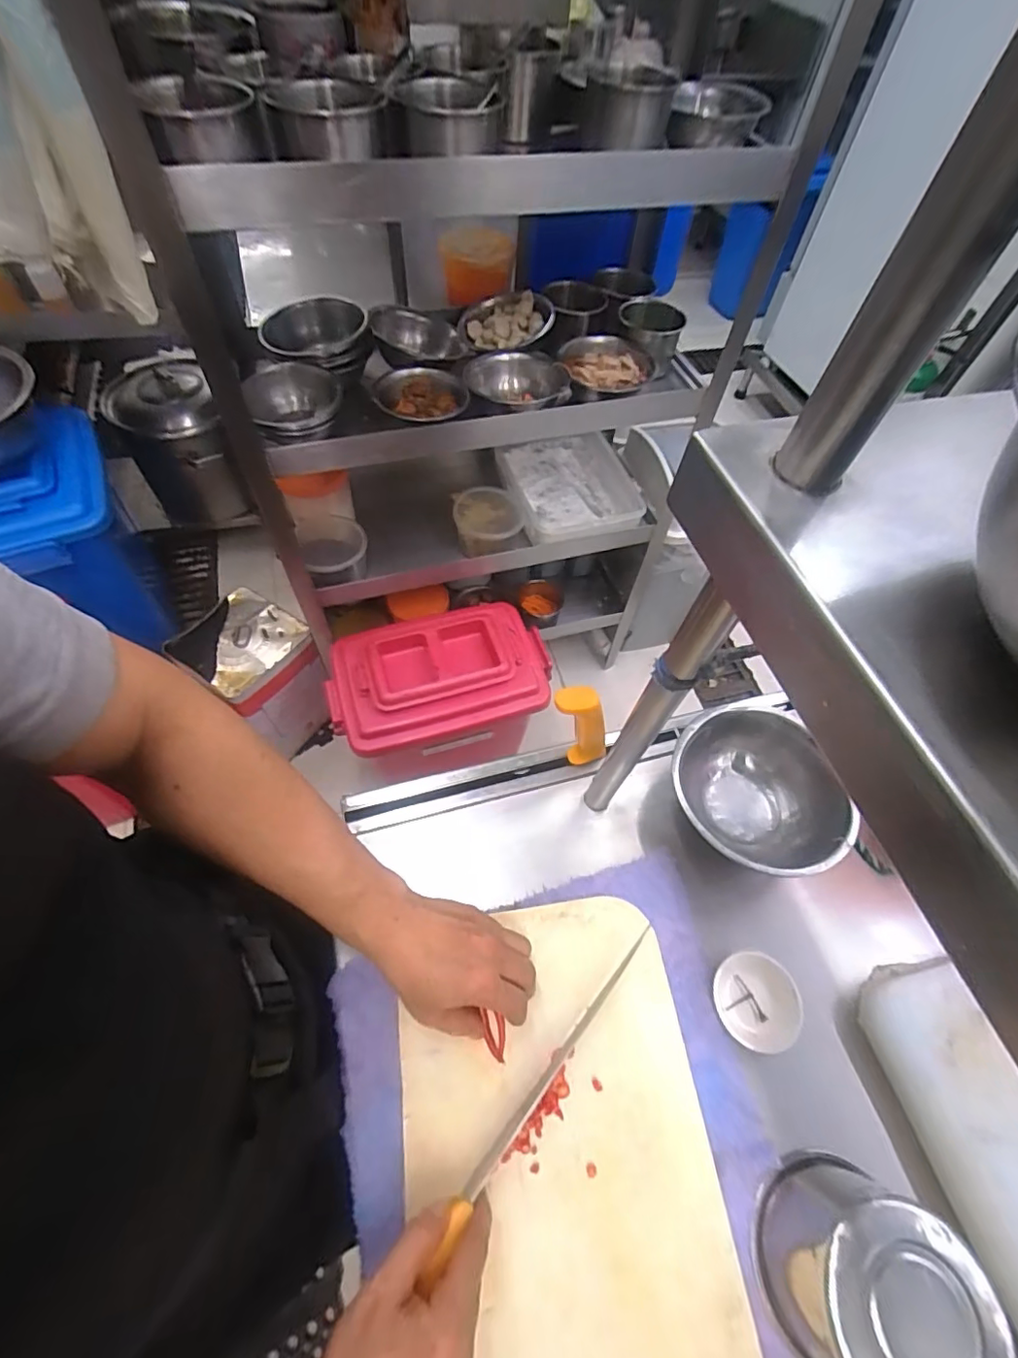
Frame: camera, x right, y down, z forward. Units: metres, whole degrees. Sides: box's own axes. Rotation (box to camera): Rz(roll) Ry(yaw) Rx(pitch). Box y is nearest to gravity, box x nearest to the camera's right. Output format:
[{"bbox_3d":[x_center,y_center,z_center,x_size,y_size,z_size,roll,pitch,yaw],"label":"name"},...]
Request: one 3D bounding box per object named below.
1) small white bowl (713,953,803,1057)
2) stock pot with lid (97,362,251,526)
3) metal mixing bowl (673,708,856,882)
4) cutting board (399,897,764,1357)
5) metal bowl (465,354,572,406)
[{"bbox_3d":[0.214,0.277,0.467,0.063,0.025,0.071,1,58,-3],"label":"small white bowl"},{"bbox_3d":[-0.919,-0.627,1.527,0.256,0.373,0.272,-21,62,-16],"label":"stock pot with lid"},{"bbox_3d":[0.236,0.117,0.540,0.144,0.070,0.161,-16,61,-13],"label":"metal mixing bowl"},{"bbox_3d":[0.039,0.363,0.409,0.226,0.022,0.345,-7,58,-6],"label":"cutting board"},{"bbox_3d":[0.013,-0.493,0.917,0.160,0.041,0.157,-32,65,-21],"label":"metal bowl"}]

